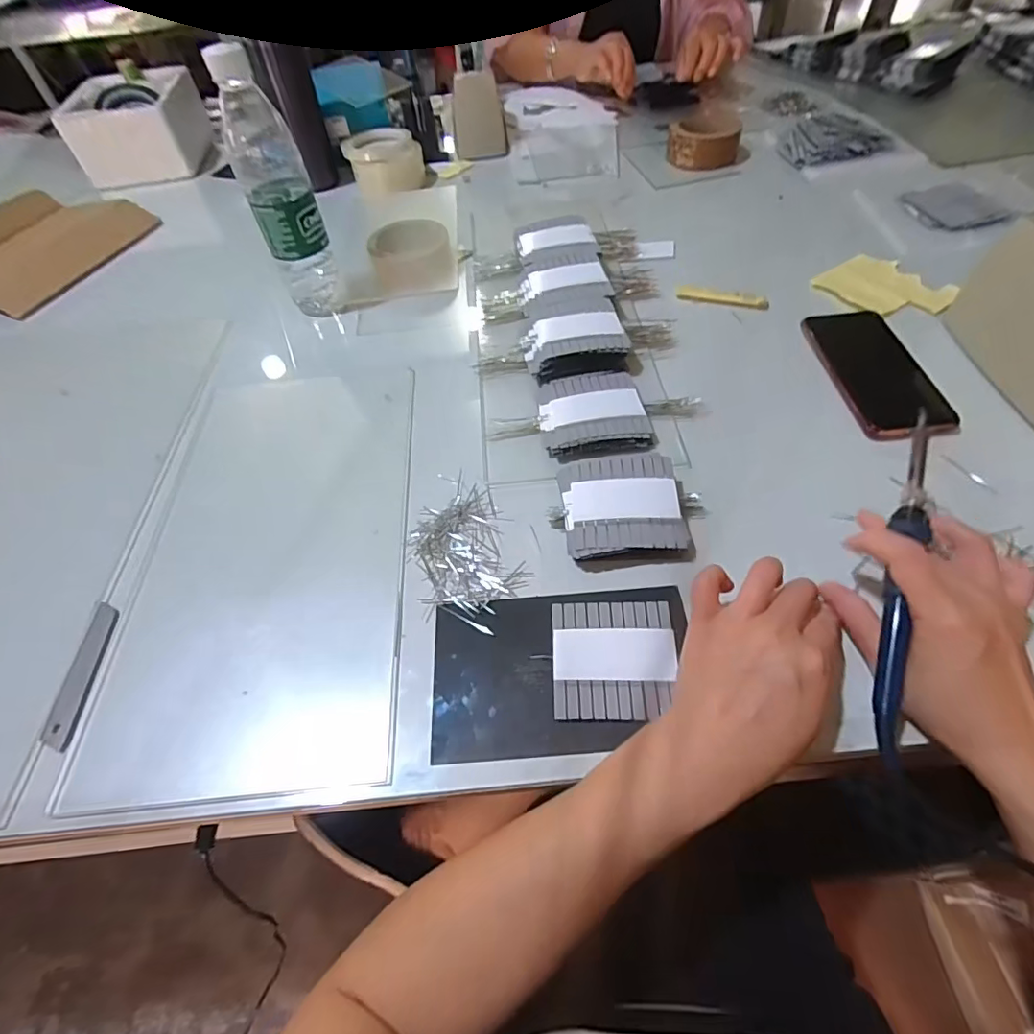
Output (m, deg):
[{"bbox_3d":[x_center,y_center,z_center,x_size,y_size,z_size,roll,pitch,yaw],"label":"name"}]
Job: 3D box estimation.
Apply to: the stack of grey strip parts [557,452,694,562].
[{"bbox_3d":[0.083,-0.006,0.405,0.095,0.028,0.079,-6,55,0],"label":"stack of grey strip parts"}]

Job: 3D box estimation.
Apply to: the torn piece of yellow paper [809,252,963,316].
[{"bbox_3d":[0.380,-0.240,0.554,0.089,0.011,0.110,-24,56,-12],"label":"torn piece of yellow paper"}]

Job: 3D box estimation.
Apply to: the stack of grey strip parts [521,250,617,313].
[{"bbox_3d":[0.050,-0.243,0.571,0.091,0.028,0.076,-7,55,0],"label":"stack of grey strip parts"}]

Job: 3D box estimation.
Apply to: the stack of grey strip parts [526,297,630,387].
[{"bbox_3d":[0.055,-0.174,0.519,0.093,0.028,0.089,-9,55,-2],"label":"stack of grey strip parts"}]

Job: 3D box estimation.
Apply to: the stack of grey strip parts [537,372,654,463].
[{"bbox_3d":[0.066,-0.090,0.471,0.092,0.015,0.091,-11,55,-3],"label":"stack of grey strip parts"}]

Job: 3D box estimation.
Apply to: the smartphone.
[{"bbox_3d":[0.323,-0.133,0.483,0.078,0.008,0.164,-5,55,1],"label":"smartphone"}]

